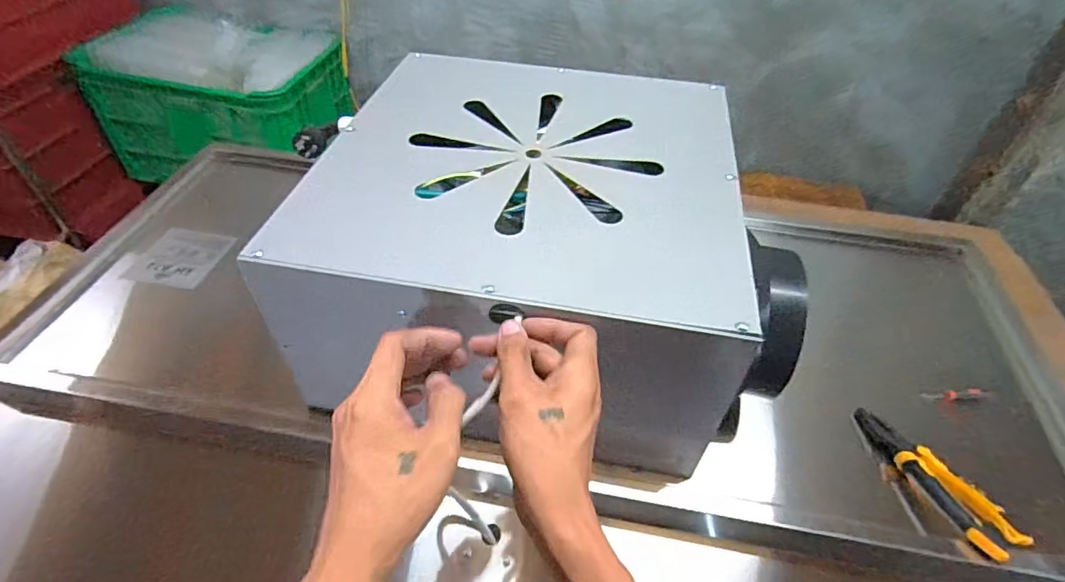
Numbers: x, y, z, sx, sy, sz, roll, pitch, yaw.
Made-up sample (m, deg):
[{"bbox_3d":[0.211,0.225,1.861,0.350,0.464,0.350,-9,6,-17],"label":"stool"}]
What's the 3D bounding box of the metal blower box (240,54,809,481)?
[{"bbox_3d":[0.012,-0.050,0.587,0.461,0.197,0.439,4,47,3],"label":"metal blower box"}]

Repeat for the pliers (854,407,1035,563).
[{"bbox_3d":[0.382,0.181,0.526,0.044,0.035,0.160,-20,50,-19],"label":"pliers"}]

